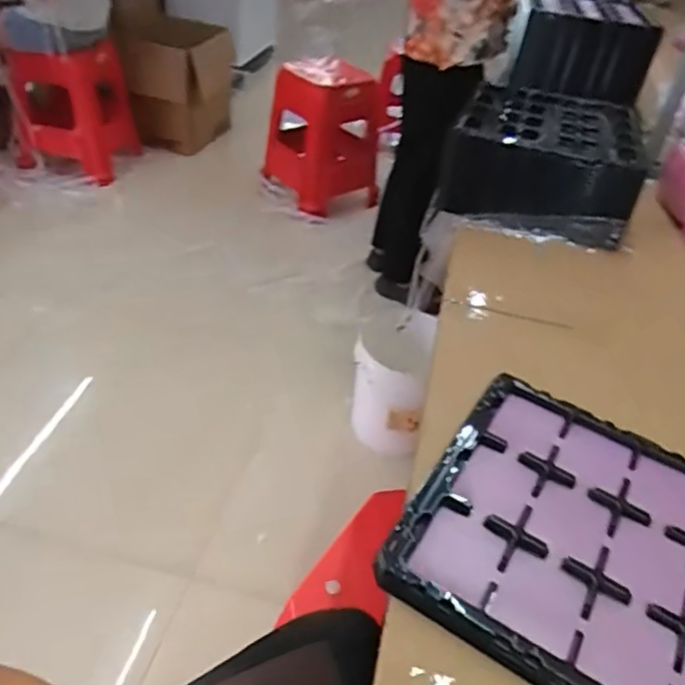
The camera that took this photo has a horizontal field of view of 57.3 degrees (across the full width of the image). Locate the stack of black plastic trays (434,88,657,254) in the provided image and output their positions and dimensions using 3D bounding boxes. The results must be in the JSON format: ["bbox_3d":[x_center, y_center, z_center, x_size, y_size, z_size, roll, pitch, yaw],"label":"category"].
[{"bbox_3d":[0.398,-0.380,1.275,0.336,0.151,0.399,13,40,7],"label":"stack of black plastic trays"}]

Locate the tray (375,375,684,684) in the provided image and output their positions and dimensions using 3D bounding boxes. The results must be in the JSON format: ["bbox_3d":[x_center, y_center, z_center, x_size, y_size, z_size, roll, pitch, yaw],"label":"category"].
[{"bbox_3d":[0.269,0.207,0.648,0.368,0.023,0.344,26,43,21],"label":"tray"}]

